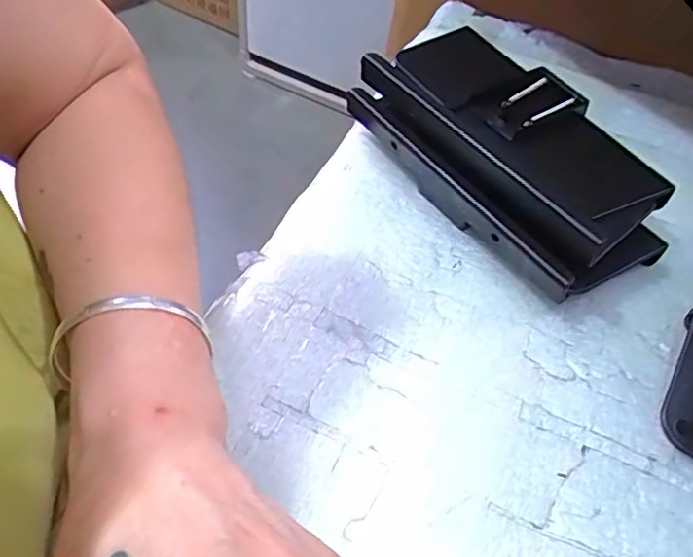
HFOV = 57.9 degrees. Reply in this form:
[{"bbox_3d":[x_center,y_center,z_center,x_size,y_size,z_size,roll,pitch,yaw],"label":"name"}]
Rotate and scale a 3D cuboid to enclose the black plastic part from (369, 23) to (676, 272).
[{"bbox_3d":[0.089,-0.078,0.348,0.098,0.047,0.174,-29,61,-25],"label":"black plastic part"}]

